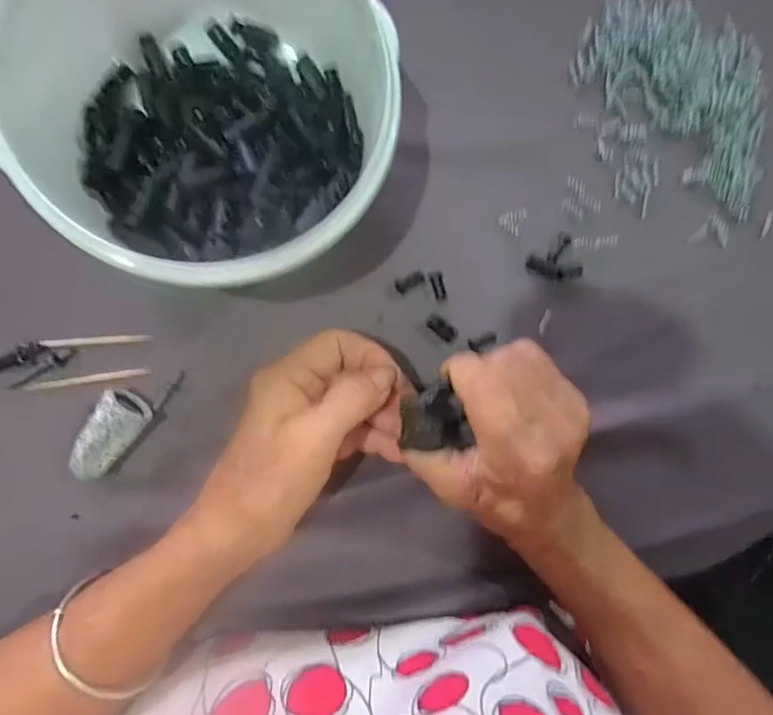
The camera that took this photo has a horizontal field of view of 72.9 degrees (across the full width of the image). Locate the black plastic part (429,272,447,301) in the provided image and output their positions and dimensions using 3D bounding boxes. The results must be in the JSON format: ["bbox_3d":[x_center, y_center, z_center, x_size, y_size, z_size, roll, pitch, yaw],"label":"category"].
[{"bbox_3d":[0.030,-0.041,0.304,0.007,0.004,0.017,-15,96,-8],"label":"black plastic part"}]

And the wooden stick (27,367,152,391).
[{"bbox_3d":[-0.154,0.011,0.273,0.056,0.006,0.005,-8,95,-8],"label":"wooden stick"}]

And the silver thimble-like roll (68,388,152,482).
[{"bbox_3d":[-0.142,0.040,0.269,0.023,0.021,0.045,36,88,-9],"label":"silver thimble-like roll"}]

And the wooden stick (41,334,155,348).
[{"bbox_3d":[-0.152,-0.009,0.274,0.052,0.004,0.005,-5,94,-9],"label":"wooden stick"}]

